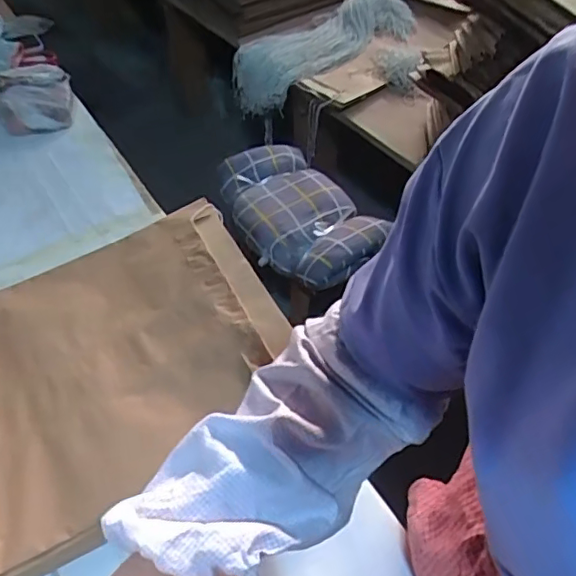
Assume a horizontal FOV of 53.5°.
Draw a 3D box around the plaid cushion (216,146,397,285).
[{"bbox_3d":[0.009,-0.178,1.260,0.237,0.068,0.413,-25,56,-20],"label":"plaid cushion"}]

